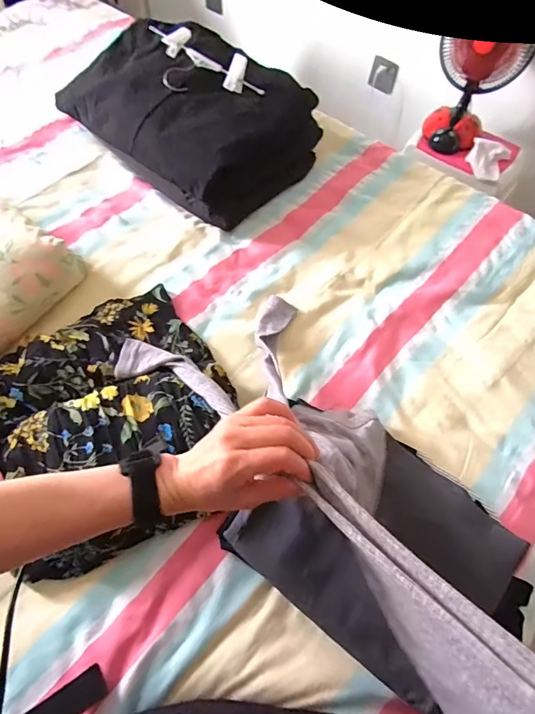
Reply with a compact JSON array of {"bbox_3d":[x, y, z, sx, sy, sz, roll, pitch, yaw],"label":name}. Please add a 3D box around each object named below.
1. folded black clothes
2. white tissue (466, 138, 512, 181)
[{"bbox_3d":[-0.153,-0.493,0.846,0.459,0.153,0.318,38,67,20],"label":"folded black clothes"},{"bbox_3d":[0.592,-0.533,1.130,0.101,0.051,0.101,27,62,13],"label":"white tissue"}]

